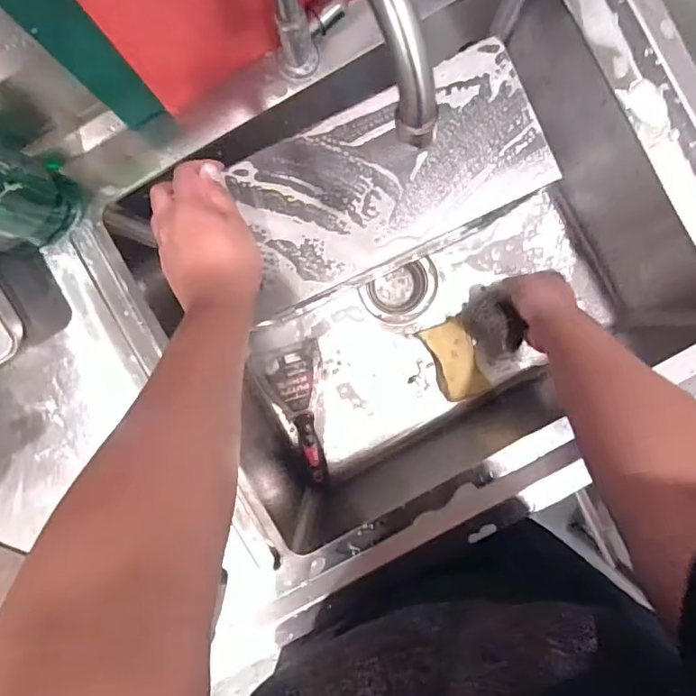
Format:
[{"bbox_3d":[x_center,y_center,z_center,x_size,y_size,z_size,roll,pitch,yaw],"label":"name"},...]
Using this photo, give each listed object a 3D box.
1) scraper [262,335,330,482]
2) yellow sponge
[{"bbox_3d":[-0.073,0.092,0.744,0.073,0.020,0.195,-5,92,-1],"label":"scraper"},{"bbox_3d":[0.150,0.017,0.736,0.065,0.018,0.109,-23,92,0],"label":"yellow sponge"}]

